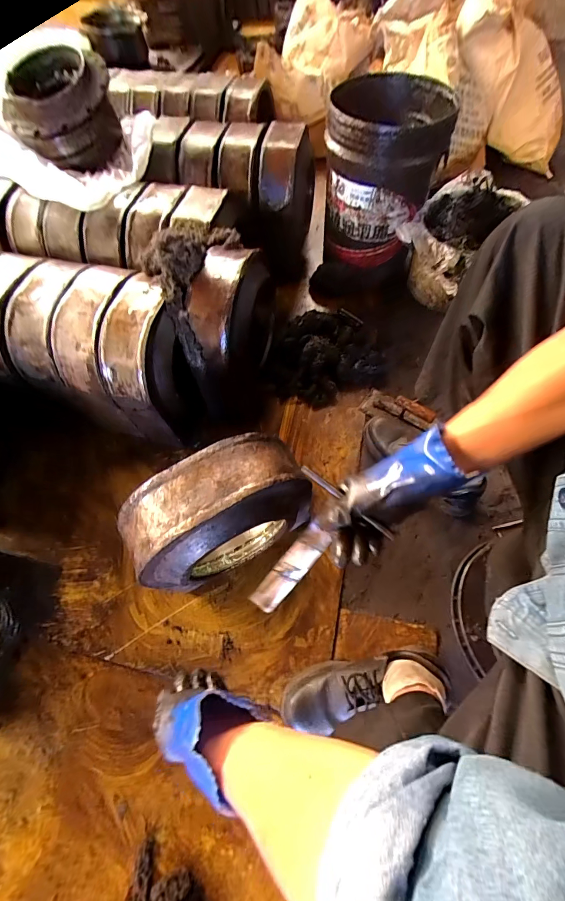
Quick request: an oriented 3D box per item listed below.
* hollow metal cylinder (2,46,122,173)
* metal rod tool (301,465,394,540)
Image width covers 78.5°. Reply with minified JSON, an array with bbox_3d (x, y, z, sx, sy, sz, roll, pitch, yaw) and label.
[{"bbox_3d":[-0.532,-0.831,0.844,0.247,0.150,0.257,-19,65,-6],"label":"hollow metal cylinder"},{"bbox_3d":[0.087,0.069,0.467,0.151,0.009,0.010,39,71,3],"label":"metal rod tool"}]

